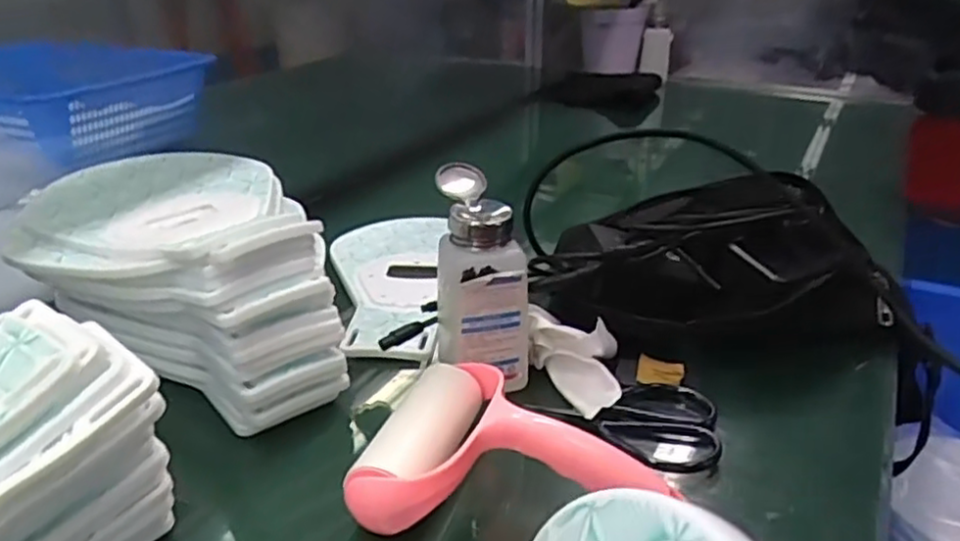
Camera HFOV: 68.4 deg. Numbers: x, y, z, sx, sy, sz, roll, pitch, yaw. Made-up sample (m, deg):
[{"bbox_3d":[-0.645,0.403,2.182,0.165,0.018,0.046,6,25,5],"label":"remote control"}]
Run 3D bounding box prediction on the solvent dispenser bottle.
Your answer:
[{"bbox_3d":[0.001,0.006,0.465,0.059,0.138,0.059,0,26,-1],"label":"solvent dispenser bottle"}]

